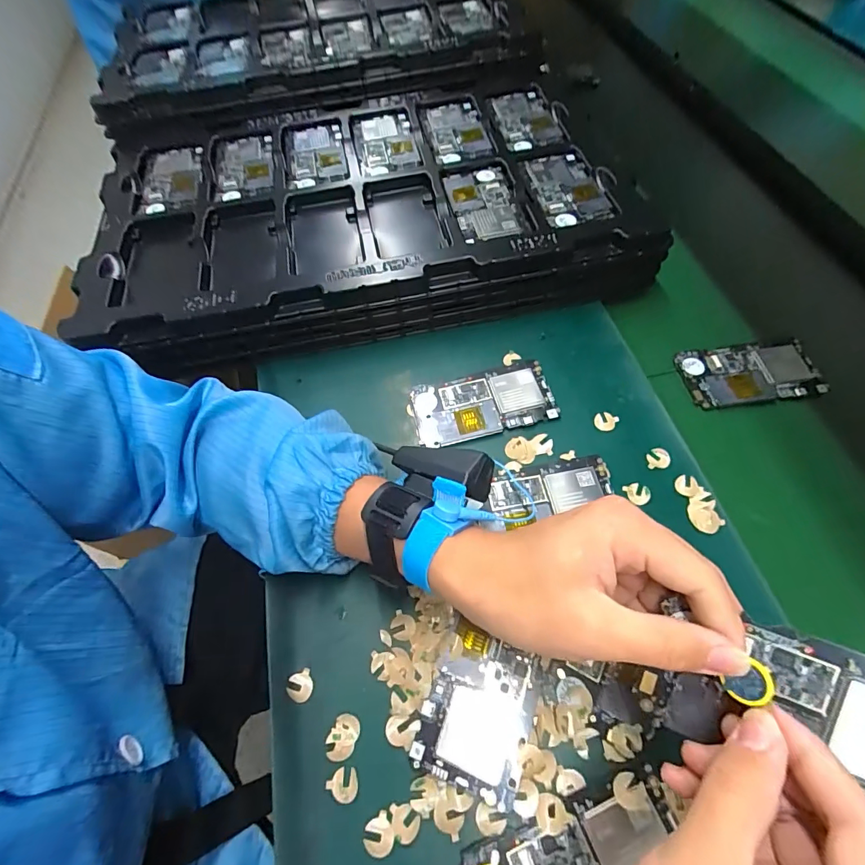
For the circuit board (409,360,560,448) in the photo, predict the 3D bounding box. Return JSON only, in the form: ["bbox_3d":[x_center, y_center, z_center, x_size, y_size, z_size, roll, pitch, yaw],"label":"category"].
[{"bbox_3d":[0.044,-0.026,0.393,0.123,0.008,0.064,-12,61,-6],"label":"circuit board"}]

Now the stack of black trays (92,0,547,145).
[{"bbox_3d":[-0.156,-0.528,0.584,0.519,0.083,0.322,-8,61,-4],"label":"stack of black trays"}]

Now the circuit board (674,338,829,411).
[{"bbox_3d":[0.299,-0.055,0.410,0.121,0.007,0.066,-4,61,-2],"label":"circuit board"}]

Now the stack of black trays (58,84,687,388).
[{"bbox_3d":[-0.075,-0.246,0.490,0.539,0.073,0.338,-10,61,-5],"label":"stack of black trays"}]

